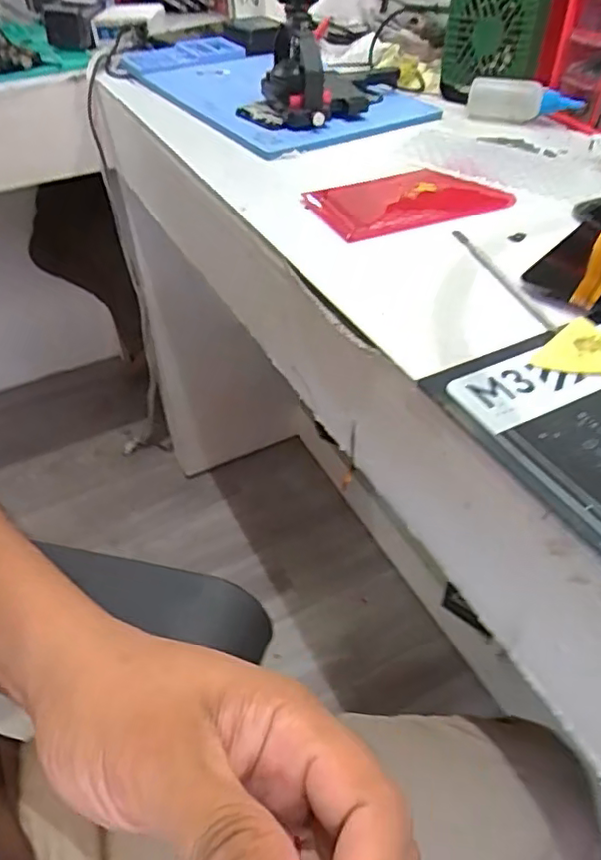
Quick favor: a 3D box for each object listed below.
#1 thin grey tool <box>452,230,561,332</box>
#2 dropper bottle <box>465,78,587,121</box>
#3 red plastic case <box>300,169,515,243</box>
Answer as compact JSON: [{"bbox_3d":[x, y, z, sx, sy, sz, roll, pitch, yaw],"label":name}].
[{"bbox_3d":[0.137,-0.105,0.416,0.008,0.008,0.136,-11,45,-10],"label":"thin grey tool"},{"bbox_3d":[0.233,-0.348,0.639,0.117,0.038,0.029,18,47,19],"label":"dropper bottle"},{"bbox_3d":[0.085,-0.196,0.511,0.152,0.016,0.101,-18,46,-16],"label":"red plastic case"}]

